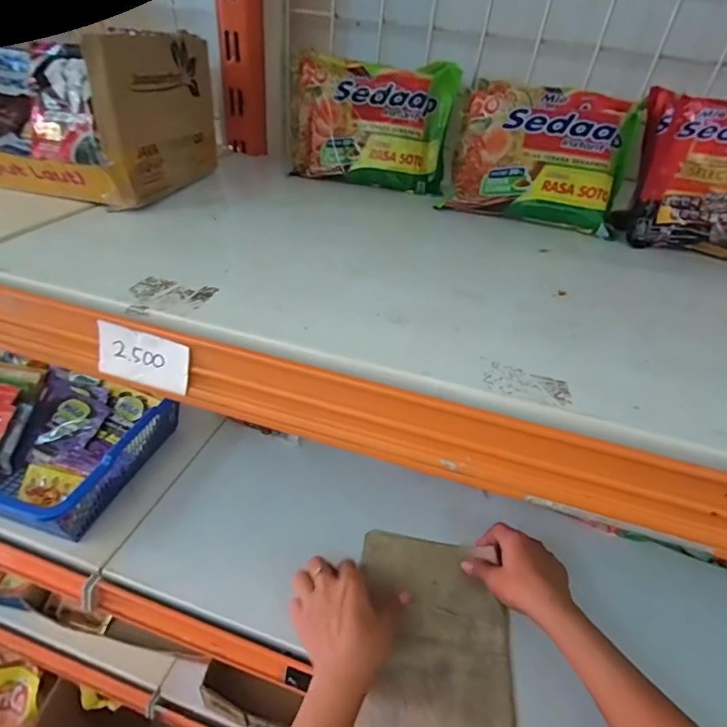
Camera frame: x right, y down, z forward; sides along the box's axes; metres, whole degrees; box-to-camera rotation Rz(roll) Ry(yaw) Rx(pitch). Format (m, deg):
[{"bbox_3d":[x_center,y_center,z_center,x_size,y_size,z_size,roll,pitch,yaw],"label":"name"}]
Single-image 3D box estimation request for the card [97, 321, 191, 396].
[{"bbox_3d":[-0.113,-0.002,0.235,0.053,0.027,0.004,16,16,10],"label":"card"}]

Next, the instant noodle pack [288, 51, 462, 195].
[{"bbox_3d":[0.006,-0.231,0.441,0.151,0.115,0.034,9,15,8],"label":"instant noodle pack"}]

